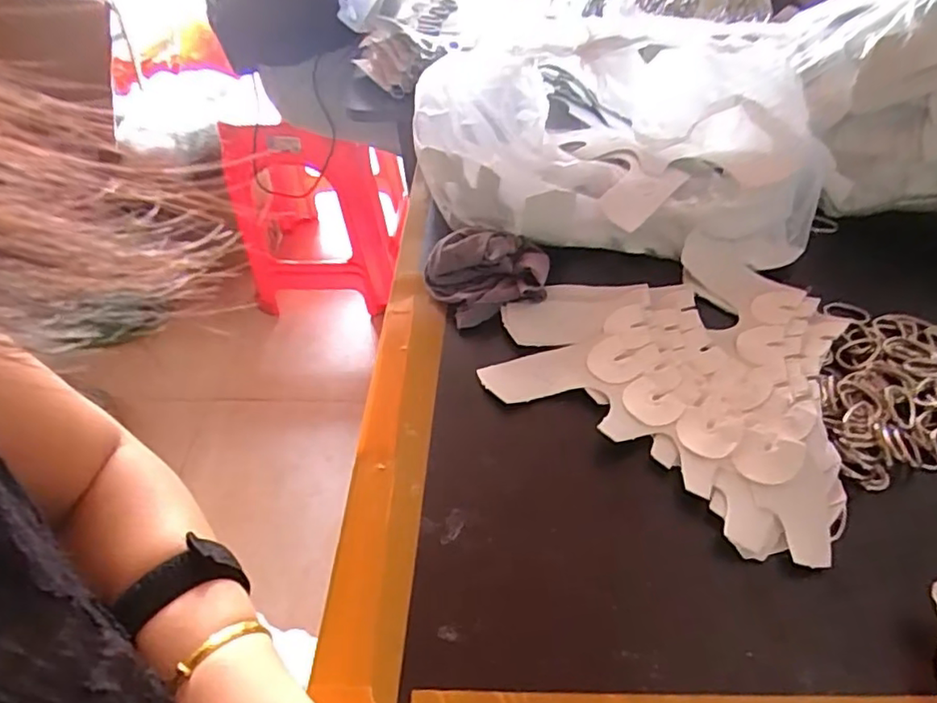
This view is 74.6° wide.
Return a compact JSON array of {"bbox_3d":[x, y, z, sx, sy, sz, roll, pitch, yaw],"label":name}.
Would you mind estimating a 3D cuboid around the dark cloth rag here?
[{"bbox_3d":[0.015,-0.062,0.472,0.092,0.035,0.078,-13,48,-5],"label":"dark cloth rag"}]

